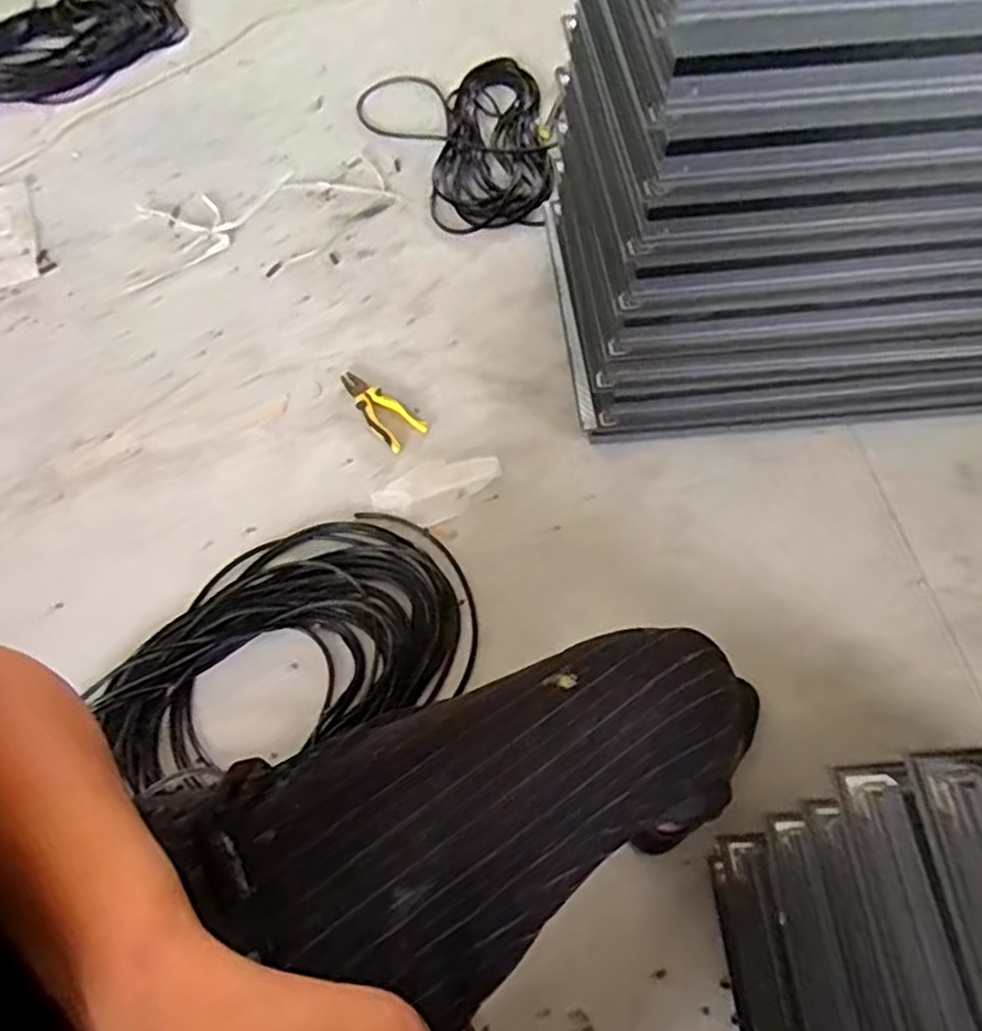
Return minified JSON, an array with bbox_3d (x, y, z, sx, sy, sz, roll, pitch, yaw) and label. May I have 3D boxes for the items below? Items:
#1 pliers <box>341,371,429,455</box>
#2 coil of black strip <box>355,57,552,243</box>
[{"bbox_3d":[-0.198,-0.190,1.238,0.074,0.021,0.199,-39,65,-19],"label":"pliers"},{"bbox_3d":[-0.027,-0.866,1.623,0.396,0.072,0.612,-24,61,-12],"label":"coil of black strip"}]

